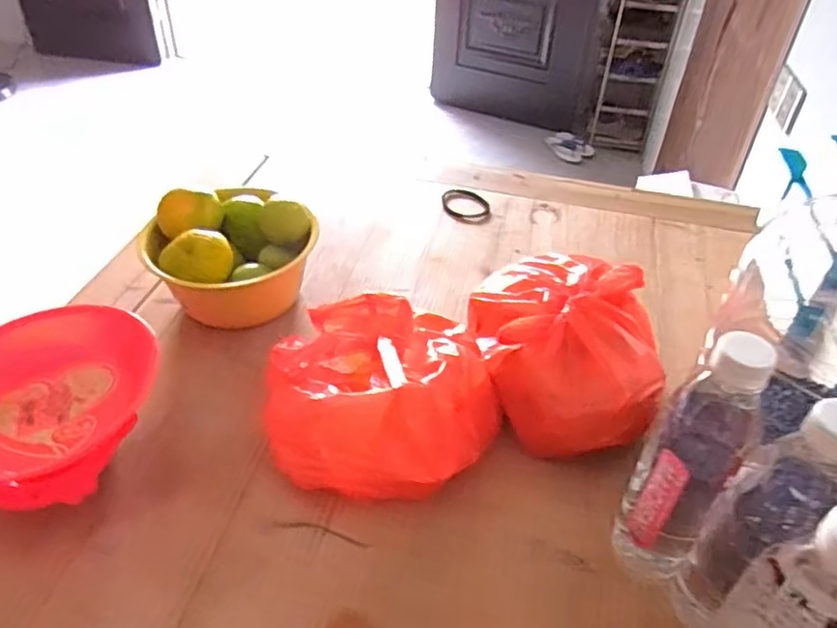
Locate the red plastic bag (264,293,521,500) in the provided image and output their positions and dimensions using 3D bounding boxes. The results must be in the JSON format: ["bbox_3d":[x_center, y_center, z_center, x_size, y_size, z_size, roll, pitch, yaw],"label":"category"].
[{"bbox_3d":[-0.029,0.068,0.583,0.213,0.089,0.206,11,41,8],"label":"red plastic bag"}]

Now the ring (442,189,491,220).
[{"bbox_3d":[0.068,-0.155,0.904,0.068,0.005,0.077,1,40,-3],"label":"ring"}]

